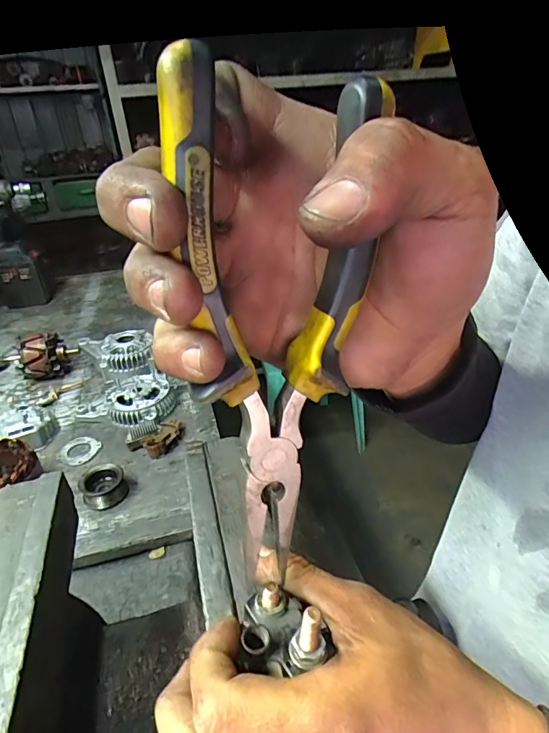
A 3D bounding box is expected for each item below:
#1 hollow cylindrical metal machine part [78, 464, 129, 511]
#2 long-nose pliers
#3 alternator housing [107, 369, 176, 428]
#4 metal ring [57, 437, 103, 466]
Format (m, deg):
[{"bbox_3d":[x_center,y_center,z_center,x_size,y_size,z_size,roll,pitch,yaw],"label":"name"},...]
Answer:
[{"bbox_3d":[-0.241,0.168,0.628,0.057,0.030,0.063,-19,33,-24],"label":"hollow cylindrical metal machine part"},{"bbox_3d":[0.008,-0.008,0.156,0.071,0.171,0.016,-16,27,-20],"label":"long-nose pliers"},{"bbox_3d":[-0.240,0.057,0.799,0.114,0.039,0.123,-14,31,-18],"label":"alternator housing"},{"bbox_3d":[-0.314,0.135,0.714,0.063,0.006,0.057,9,32,21],"label":"metal ring"}]

